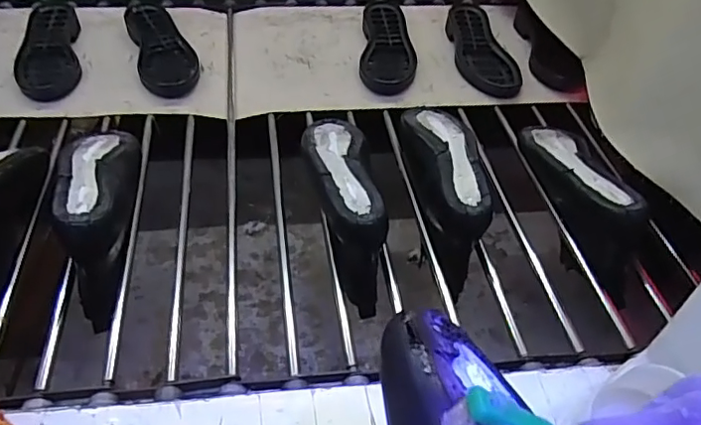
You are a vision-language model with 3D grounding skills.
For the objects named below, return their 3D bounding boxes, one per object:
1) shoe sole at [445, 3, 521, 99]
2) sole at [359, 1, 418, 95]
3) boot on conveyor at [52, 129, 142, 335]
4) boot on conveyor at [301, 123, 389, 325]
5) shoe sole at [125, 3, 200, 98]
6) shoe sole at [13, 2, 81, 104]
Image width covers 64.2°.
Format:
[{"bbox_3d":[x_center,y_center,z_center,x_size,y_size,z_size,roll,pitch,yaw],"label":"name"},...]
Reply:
[{"bbox_3d":[0.218,-0.285,0.960,0.084,0.031,0.254,-7,47,-11],"label":"shoe sole"},{"bbox_3d":[0.066,-0.282,0.947,0.091,0.033,0.237,4,46,1],"label":"sole"},{"bbox_3d":[-0.288,-0.006,0.639,0.076,0.094,0.252,-6,46,-9],"label":"boot on conveyor"},{"bbox_3d":[-0.009,-0.011,0.689,0.076,0.119,0.252,-6,46,-9],"label":"boot on conveyor"},{"bbox_3d":[-0.308,-0.269,0.917,0.087,0.029,0.239,-15,48,-17],"label":"shoe sole"},{"bbox_3d":[-0.486,-0.266,0.897,0.084,0.034,0.231,-11,47,-14],"label":"shoe sole"}]

